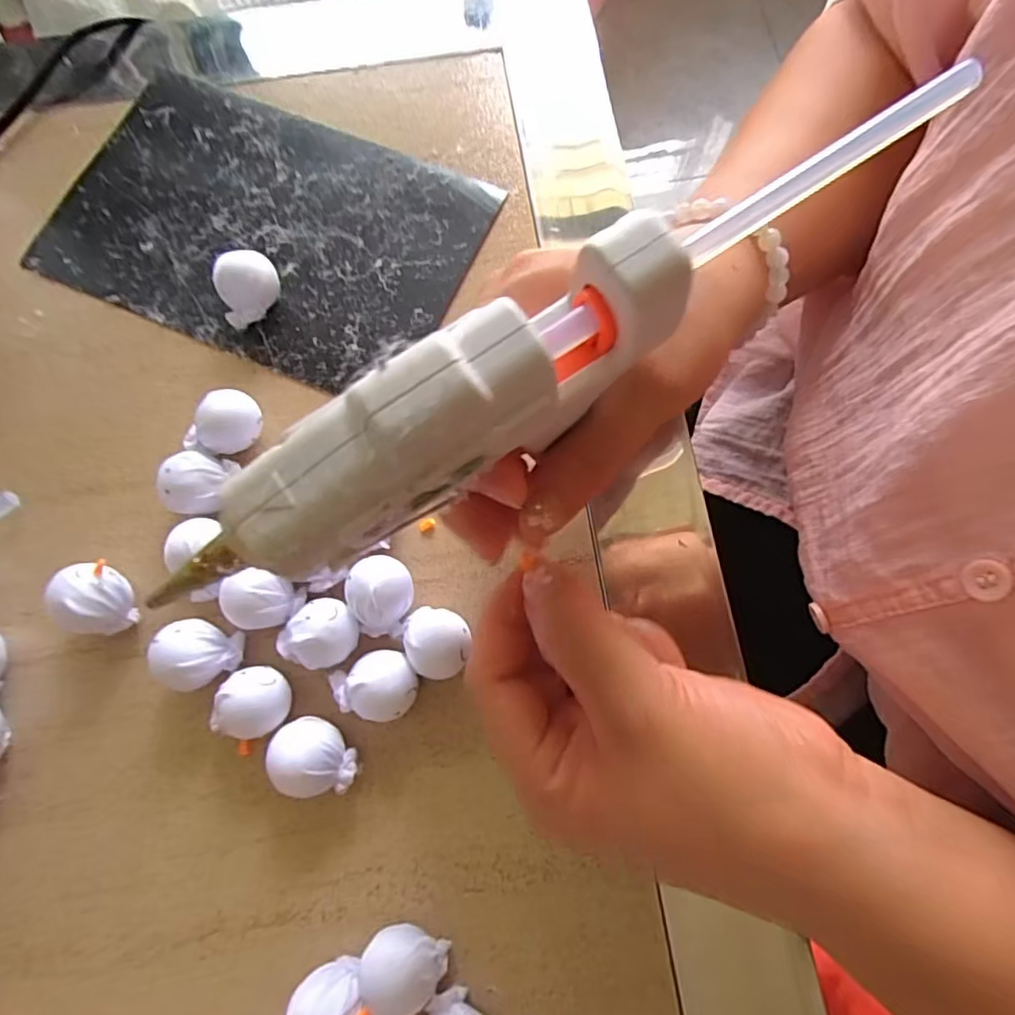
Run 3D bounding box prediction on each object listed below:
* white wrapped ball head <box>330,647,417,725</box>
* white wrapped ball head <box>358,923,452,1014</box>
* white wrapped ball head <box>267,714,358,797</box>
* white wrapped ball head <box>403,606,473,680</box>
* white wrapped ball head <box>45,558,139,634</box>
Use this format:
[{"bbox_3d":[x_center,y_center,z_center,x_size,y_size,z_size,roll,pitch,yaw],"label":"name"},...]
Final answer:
[{"bbox_3d":[-0.049,0.069,0.228,0.029,0.025,0.024,-27,77,-6],"label":"white wrapped ball head"},{"bbox_3d":[-0.035,0.156,0.206,0.026,0.022,0.024,0,75,1],"label":"white wrapped ball head"},{"bbox_3d":[-0.071,0.091,0.222,0.029,0.025,0.026,-4,75,0],"label":"white wrapped ball head"},{"bbox_3d":[-0.026,0.052,0.231,0.024,0.027,0.024,0,75,1],"label":"white wrapped ball head"},{"bbox_3d":[-0.158,0.035,0.236,0.021,0.031,0.026,-20,76,-5],"label":"white wrapped ball head"}]

